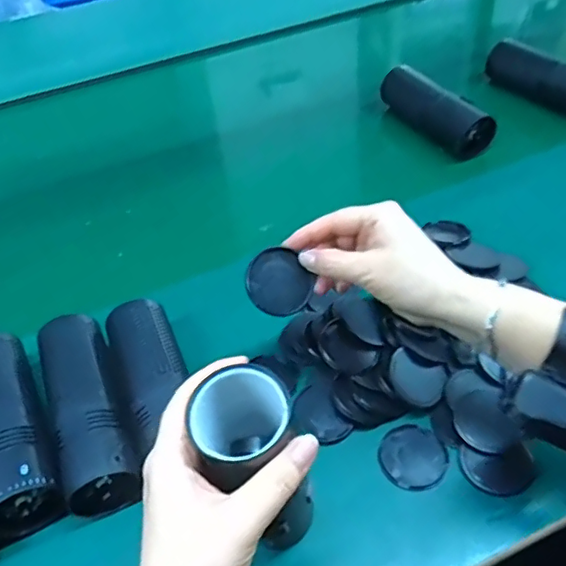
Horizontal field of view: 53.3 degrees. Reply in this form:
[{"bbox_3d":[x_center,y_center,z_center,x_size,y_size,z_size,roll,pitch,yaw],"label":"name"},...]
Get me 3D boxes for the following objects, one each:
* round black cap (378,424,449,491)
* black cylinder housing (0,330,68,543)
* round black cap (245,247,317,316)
[{"bbox_3d":[0.098,0.132,0.428,0.049,0.004,0.051,-3,48,3],"label":"round black cap"},{"bbox_3d":[-0.217,0.110,0.448,0.060,0.049,0.175,-24,50,-15],"label":"black cylinder housing"},{"bbox_3d":[-0.002,-0.001,0.414,0.050,0.006,0.048,2,75,-10],"label":"round black cap"}]

